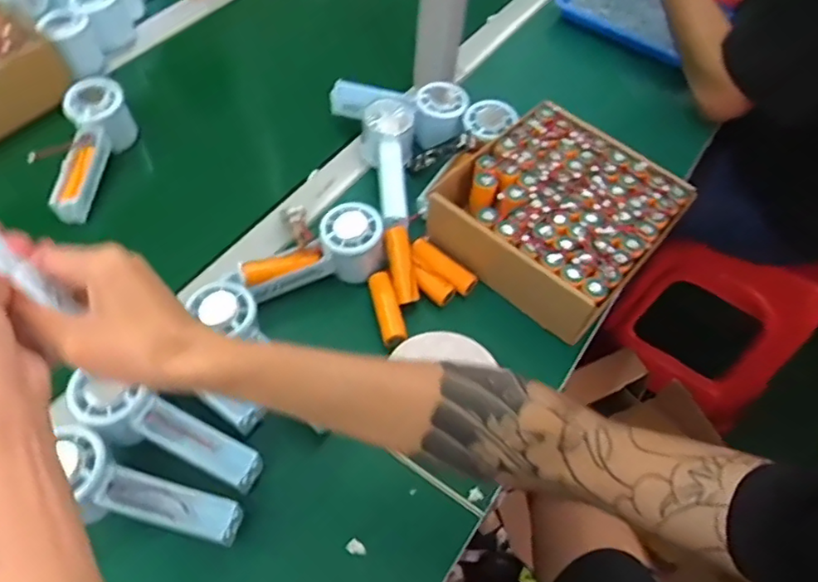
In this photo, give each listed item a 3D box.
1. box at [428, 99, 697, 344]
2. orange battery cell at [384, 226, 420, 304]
[{"bbox_3d":[0.142,-0.075,0.590,0.194,0.072,0.195,37,60,19],"label":"box"},{"bbox_3d":[-0.006,-0.024,0.562,0.023,0.016,0.073,-10,84,-12],"label":"orange battery cell"}]

